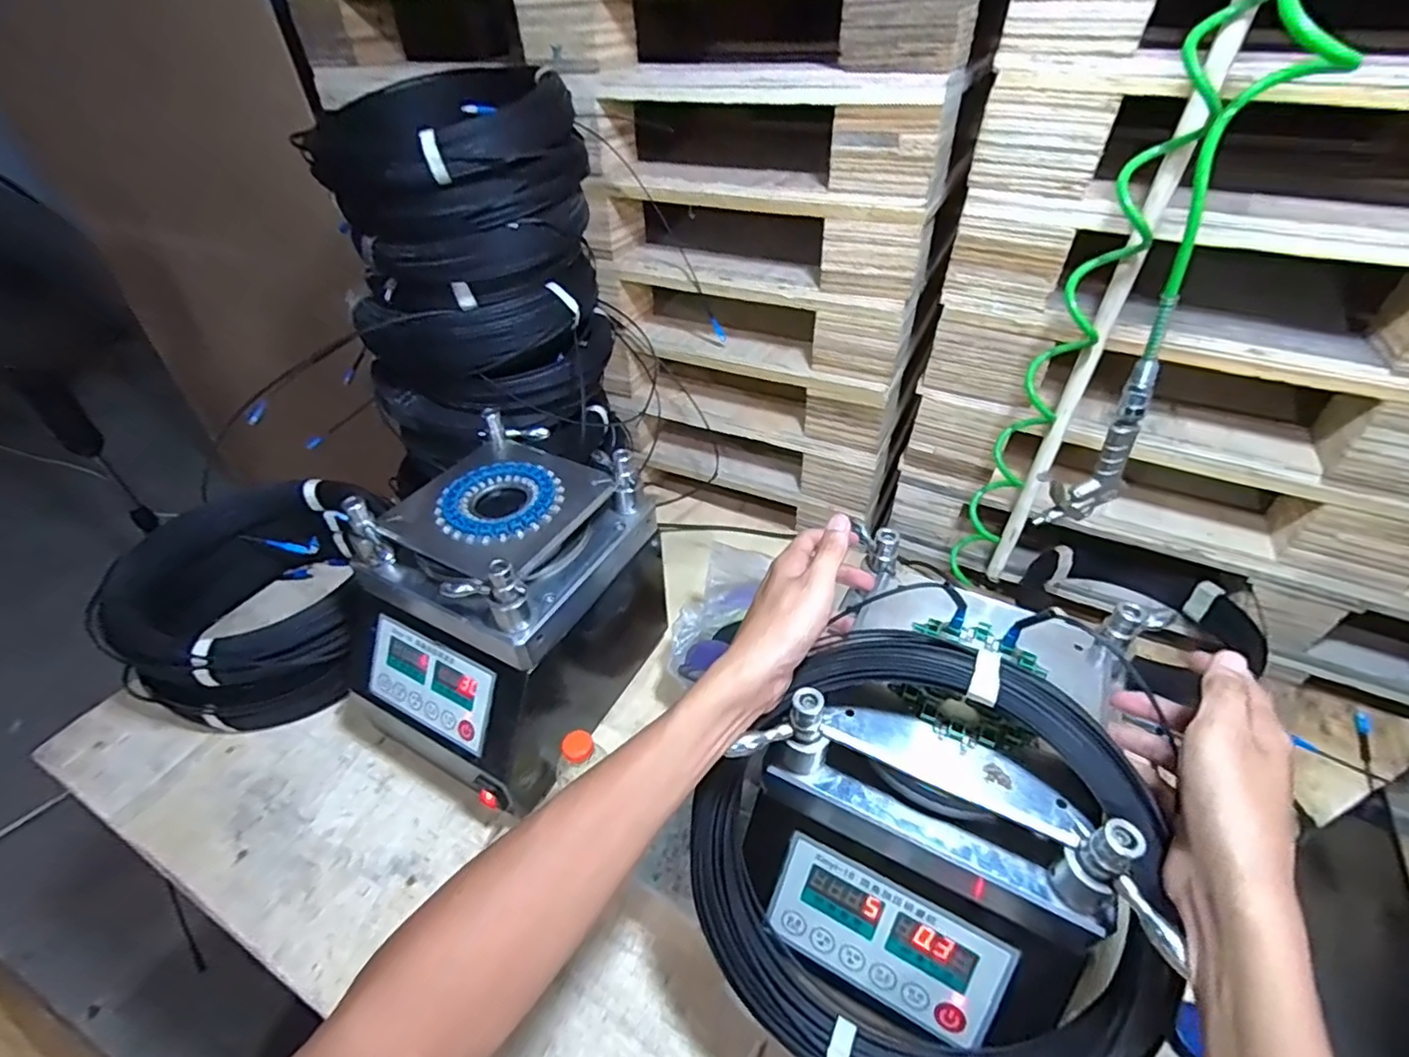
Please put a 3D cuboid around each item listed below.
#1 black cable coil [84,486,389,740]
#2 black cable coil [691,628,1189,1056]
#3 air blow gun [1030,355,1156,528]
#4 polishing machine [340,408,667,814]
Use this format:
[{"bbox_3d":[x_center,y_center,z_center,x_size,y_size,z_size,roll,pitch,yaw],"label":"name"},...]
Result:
[{"bbox_3d":[-0.571,0.093,0.763,0.263,0.154,0.324,-19,44,-17],"label":"black cable coil"},{"bbox_3d":[0.136,0.217,0.381,0.264,0.064,0.277,-2,84,22],"label":"black cable coil"},{"bbox_3d":[0.384,-0.078,0.590,0.076,0.170,0.021,-7,42,-5],"label":"air blow gun"},{"bbox_3d":[-0.199,0.088,0.660,0.218,0.288,0.303,23,48,26],"label":"polishing machine"}]

